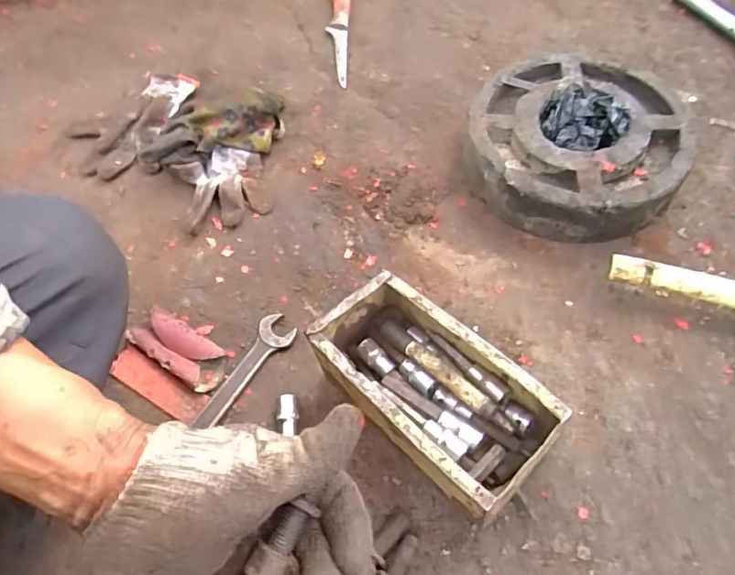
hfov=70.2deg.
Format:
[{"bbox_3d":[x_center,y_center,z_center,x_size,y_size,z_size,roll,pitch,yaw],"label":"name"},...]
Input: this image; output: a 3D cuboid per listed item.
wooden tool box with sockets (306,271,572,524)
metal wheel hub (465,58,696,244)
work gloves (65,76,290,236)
[{"bbox_3d":[0.054,0.088,0.459,0.105,0.086,0.205,-40,62,-18],"label":"wooden tool box with sockets"},{"bbox_3d":[0.235,-0.170,0.596,0.225,0.081,0.223,-2,59,3],"label":"metal wheel hub"},{"bbox_3d":[-0.248,-0.200,0.678,0.305,0.061,0.215,17,62,14],"label":"work gloves"}]

